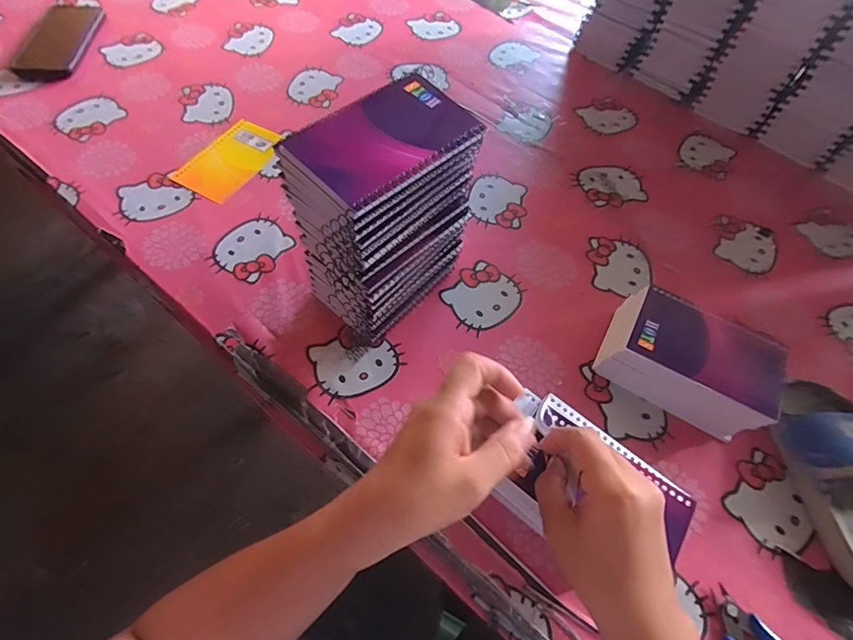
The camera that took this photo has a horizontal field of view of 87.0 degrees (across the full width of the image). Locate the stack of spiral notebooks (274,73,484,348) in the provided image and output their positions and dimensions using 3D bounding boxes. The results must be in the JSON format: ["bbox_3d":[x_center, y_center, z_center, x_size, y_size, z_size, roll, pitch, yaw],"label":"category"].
[{"bbox_3d":[-0.043,-0.082,0.402,0.089,0.186,0.147,40,65,17],"label":"stack of spiral notebooks"}]

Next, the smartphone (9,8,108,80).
[{"bbox_3d":[-0.529,-0.408,0.650,0.077,0.011,0.175,-1,60,-5],"label":"smartphone"}]

